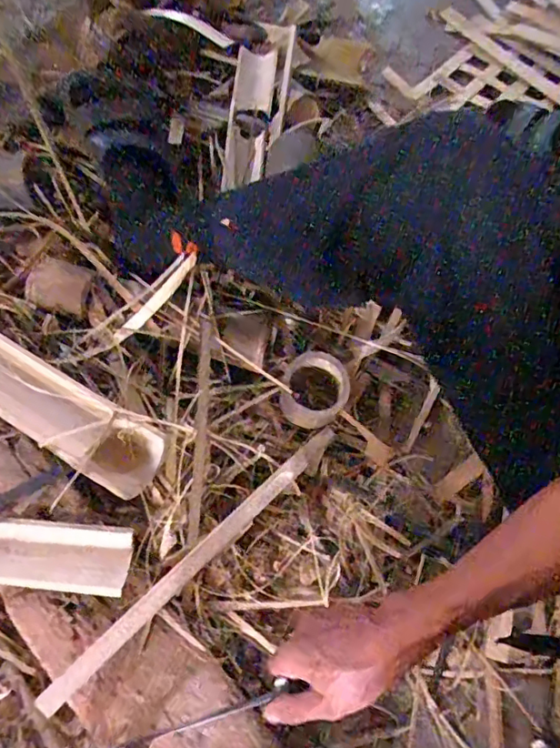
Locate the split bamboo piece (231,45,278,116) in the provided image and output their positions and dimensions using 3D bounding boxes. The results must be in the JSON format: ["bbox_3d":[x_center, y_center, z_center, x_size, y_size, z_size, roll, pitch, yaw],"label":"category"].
[{"bbox_3d":[-0.035,-0.416,0.761,0.058,0.013,0.085,5,105,-23],"label":"split bamboo piece"}]

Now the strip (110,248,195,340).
[{"bbox_3d":[-0.142,-0.085,0.617,0.146,0.013,0.018,-41,69,21],"label":"strip"}]

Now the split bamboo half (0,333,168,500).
[{"bbox_3d":[-0.292,0.012,0.596,0.378,0.036,0.078,30,69,12],"label":"split bamboo half"}]

